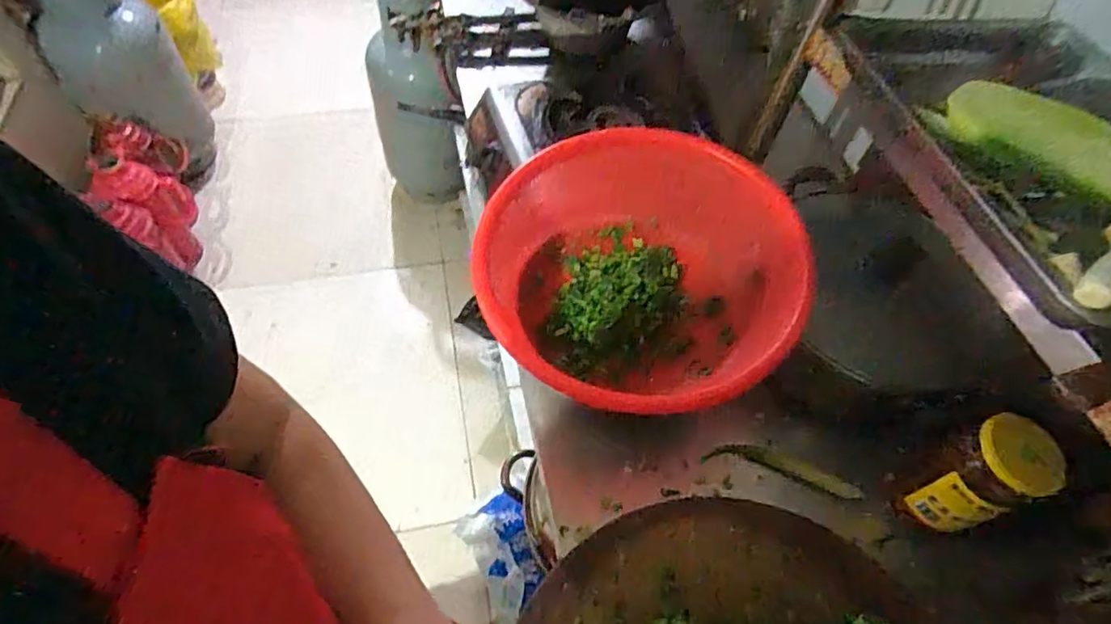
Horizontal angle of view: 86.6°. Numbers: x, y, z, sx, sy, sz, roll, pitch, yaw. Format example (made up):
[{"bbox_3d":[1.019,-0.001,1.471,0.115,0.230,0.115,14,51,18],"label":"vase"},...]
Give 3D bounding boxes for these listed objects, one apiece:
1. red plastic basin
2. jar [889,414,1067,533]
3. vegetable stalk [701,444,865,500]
[{"bbox_3d":[0.097,-0.040,0.726,0.352,0.155,0.373,2,55,-3],"label":"red plastic basin"},{"bbox_3d":[0.450,0.175,0.646,0.076,0.161,0.089,7,55,0],"label":"jar"},{"bbox_3d":[0.294,0.206,0.773,0.190,0.026,0.036,14,54,23],"label":"vegetable stalk"}]

